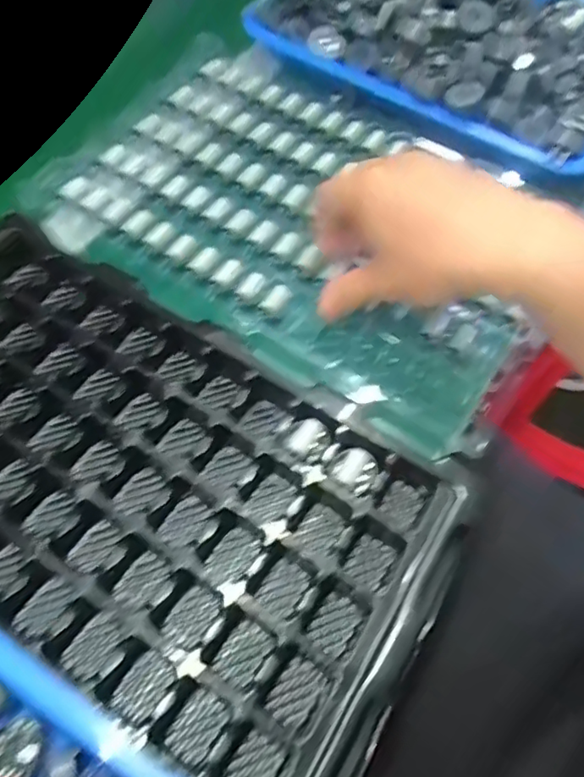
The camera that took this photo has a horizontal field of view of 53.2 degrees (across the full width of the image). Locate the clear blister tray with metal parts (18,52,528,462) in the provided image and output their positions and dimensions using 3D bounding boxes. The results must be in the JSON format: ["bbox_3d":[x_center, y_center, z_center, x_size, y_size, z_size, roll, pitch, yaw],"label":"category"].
[{"bbox_3d":[0.006,-0.125,0.427,0.341,0.037,0.229,29,66,17],"label":"clear blister tray with metal parts"}]

